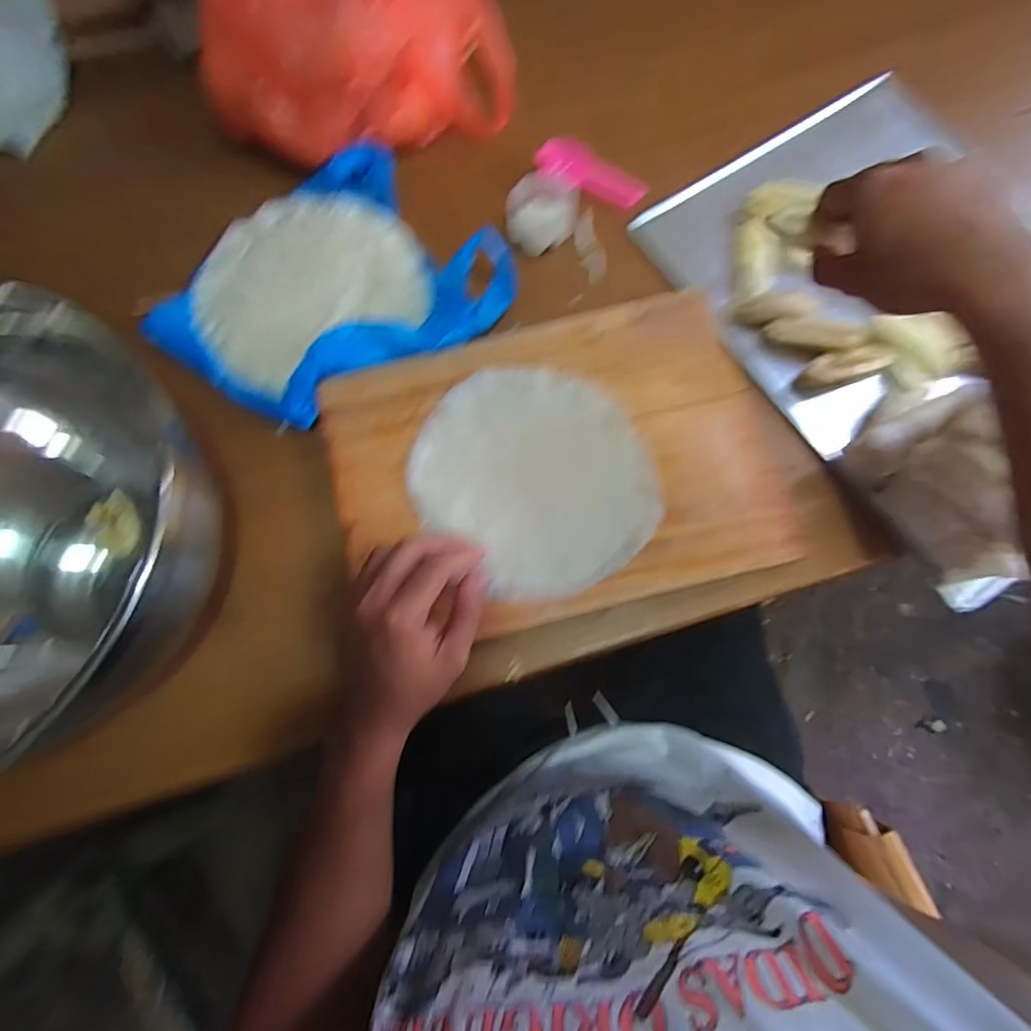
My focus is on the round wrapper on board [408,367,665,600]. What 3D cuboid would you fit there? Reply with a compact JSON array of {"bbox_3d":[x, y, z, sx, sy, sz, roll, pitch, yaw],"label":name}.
[{"bbox_3d":[0.016,-0.032,0.418,0.174,0.010,0.195,-37,78,-9],"label":"round wrapper on board"}]

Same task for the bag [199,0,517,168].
[{"bbox_3d":[-0.132,-0.448,0.458,0.225,0.156,0.237,25,77,7],"label":"bag"}]

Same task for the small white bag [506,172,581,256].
[{"bbox_3d":[0.025,-0.280,0.476,0.065,0.038,0.057,10,76,3],"label":"small white bag"}]

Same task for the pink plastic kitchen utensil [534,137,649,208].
[{"bbox_3d":[0.075,-0.338,0.496,0.109,0.026,0.040,17,76,5],"label":"pink plastic kitchen utensil"}]

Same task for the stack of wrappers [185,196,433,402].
[{"bbox_3d":[-0.197,-0.223,0.477,0.210,0.013,0.197,-36,78,-8],"label":"stack of wrappers"}]

